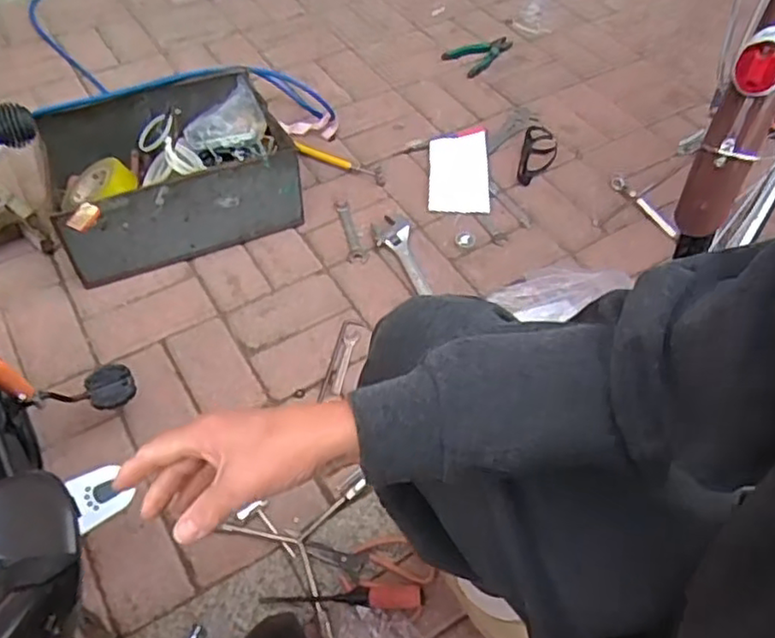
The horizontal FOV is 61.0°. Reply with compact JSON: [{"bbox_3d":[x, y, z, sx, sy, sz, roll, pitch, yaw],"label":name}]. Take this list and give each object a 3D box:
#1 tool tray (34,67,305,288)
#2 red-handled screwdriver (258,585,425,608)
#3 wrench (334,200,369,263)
[{"bbox_3d":[-0.382,-0.265,1.168,0.405,0.208,0.279,-17,54,-16],"label":"tool tray"},{"bbox_3d":[-0.058,0.348,0.823,0.197,0.033,0.028,2,51,-2],"label":"red-handled screwdriver"},{"bbox_3d":[-0.068,-0.164,1.224,0.038,0.005,0.159,-11,62,-7],"label":"wrench"}]

